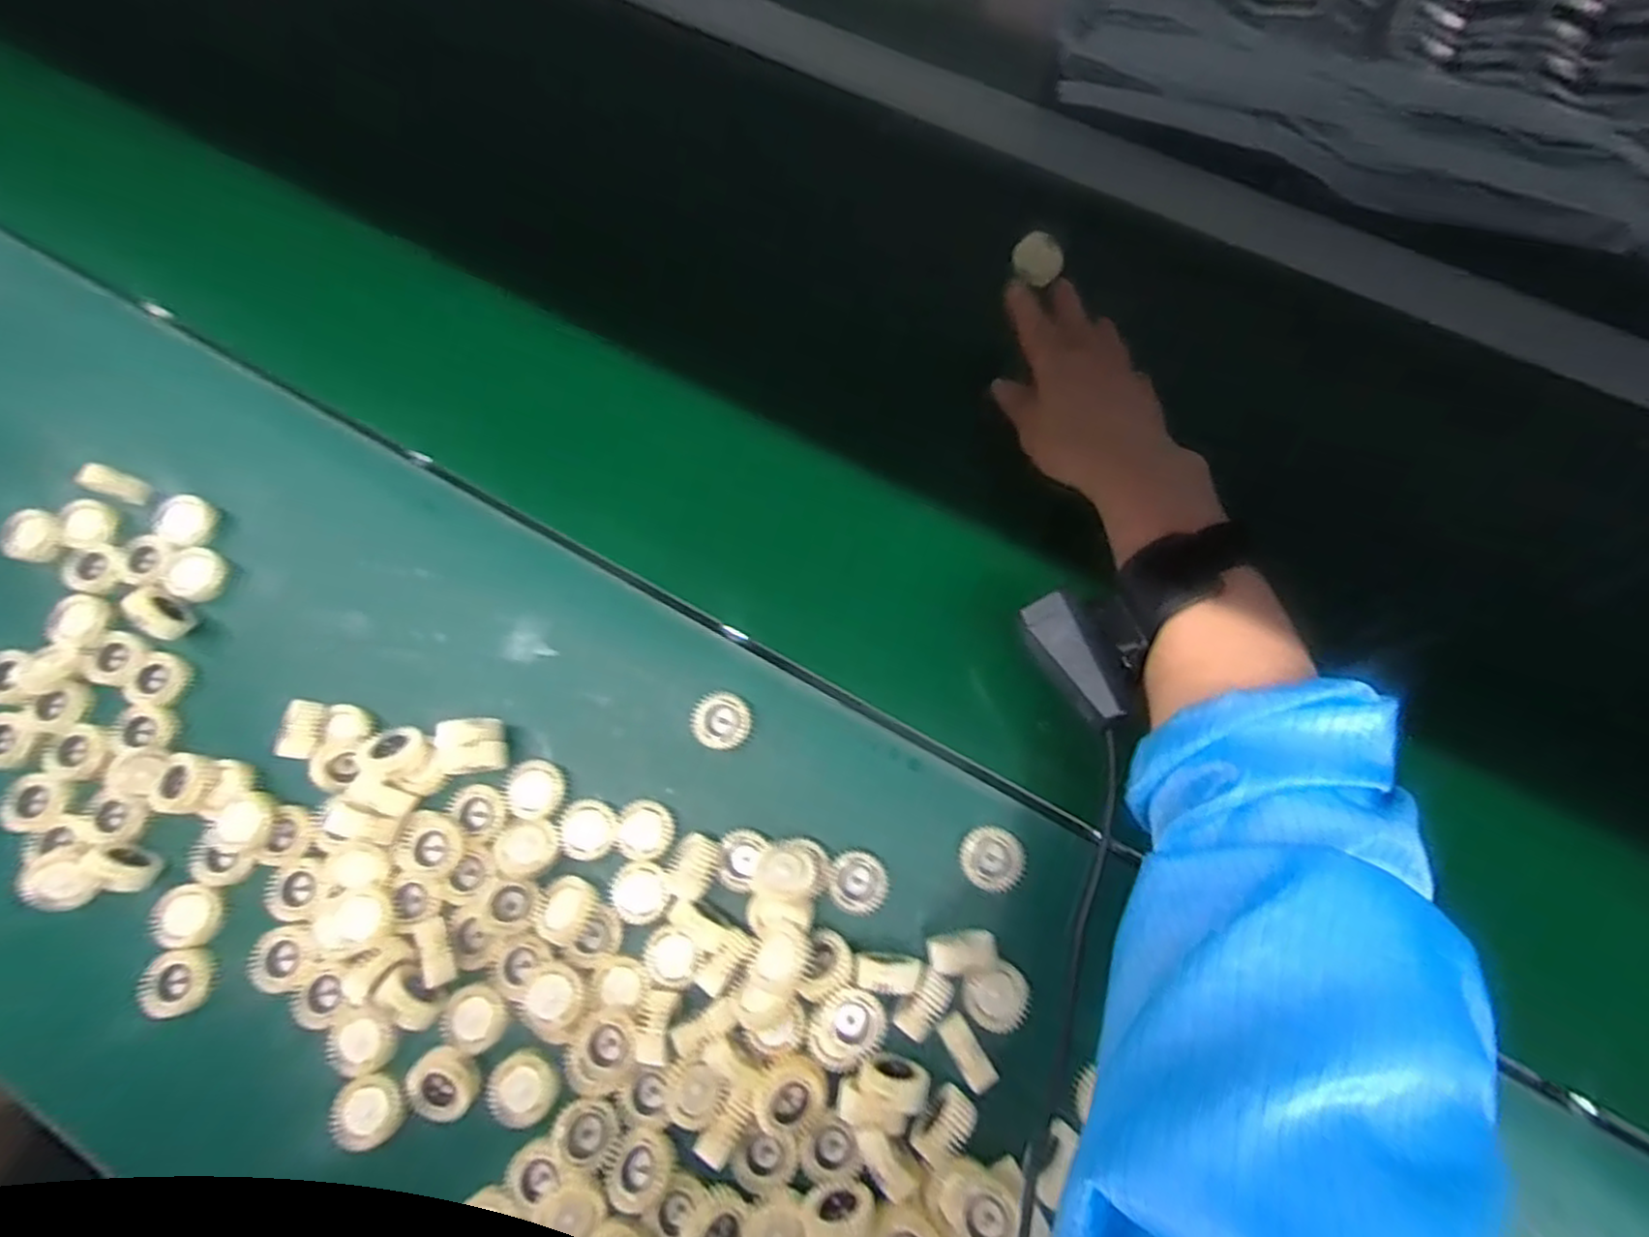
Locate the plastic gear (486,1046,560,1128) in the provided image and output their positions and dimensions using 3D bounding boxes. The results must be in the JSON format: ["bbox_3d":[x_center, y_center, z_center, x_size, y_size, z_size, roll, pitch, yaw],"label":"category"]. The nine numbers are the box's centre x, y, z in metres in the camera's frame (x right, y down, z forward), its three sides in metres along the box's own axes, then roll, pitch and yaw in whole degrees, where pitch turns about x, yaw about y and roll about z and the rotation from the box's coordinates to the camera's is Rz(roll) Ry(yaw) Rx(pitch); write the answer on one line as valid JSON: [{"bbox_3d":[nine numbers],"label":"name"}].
[{"bbox_3d":[-0.148,0.230,0.349,0.033,0.015,0.028,40,79,11],"label":"plastic gear"}]

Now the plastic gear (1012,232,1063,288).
[{"bbox_3d":[0.139,-0.235,0.462,0.028,0.013,0.029,-21,76,-4],"label":"plastic gear"}]

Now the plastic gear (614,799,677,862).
[{"bbox_3d":[-0.096,0.114,0.381,0.029,0.014,0.030,17,76,6],"label":"plastic gear"}]

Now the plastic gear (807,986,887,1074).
[{"bbox_3d":[0.011,0.199,0.344,0.033,0.013,0.039,32,78,9],"label":"plastic gear"}]

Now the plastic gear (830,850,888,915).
[{"bbox_3d":[0.018,0.137,0.371,0.029,0.008,0.030,0,75,1],"label":"plastic gear"}]

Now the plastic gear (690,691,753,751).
[{"bbox_3d":[-0.056,0.057,0.391,0.031,0.016,0.030,0,75,1],"label":"plastic gear"}]

